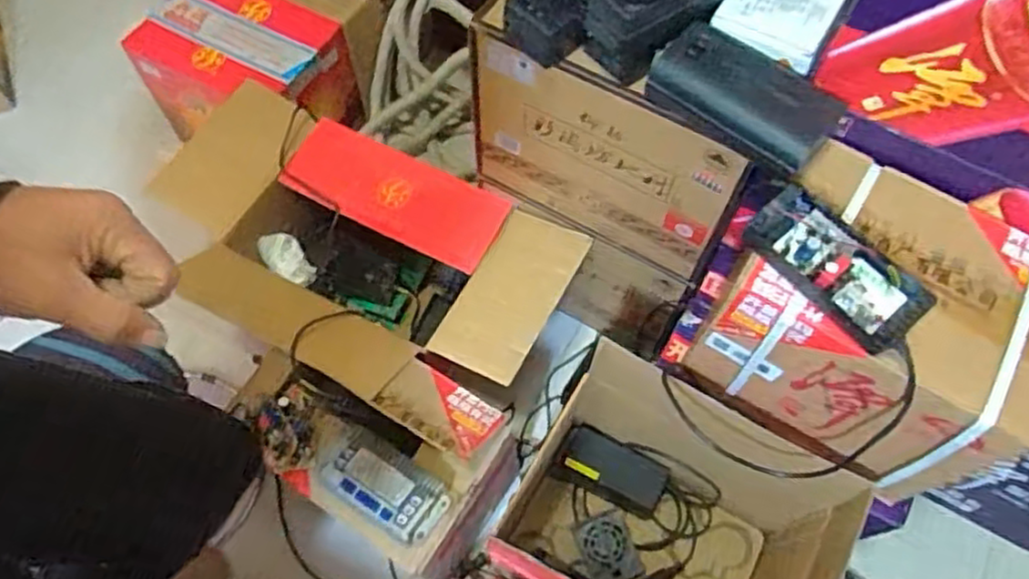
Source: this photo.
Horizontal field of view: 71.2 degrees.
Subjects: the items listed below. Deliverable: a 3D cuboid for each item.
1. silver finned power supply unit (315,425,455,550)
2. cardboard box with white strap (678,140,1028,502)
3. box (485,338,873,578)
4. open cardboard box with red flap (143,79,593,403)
[{"bbox_3d":[-0.173,0.256,0.947,0.175,0.037,0.095,32,68,14],"label":"silver finned power supply unit"},{"bbox_3d":[0.402,0.048,0.838,0.322,0.261,0.262,32,68,14],"label":"cardboard box with white strap"},{"bbox_3d":[0.204,0.354,1.017,0.422,0.399,0.296,28,67,12],"label":"box"},{"bbox_3d":[-0.265,-0.026,1.213,0.668,0.304,0.398,26,67,12],"label":"open cardboard box with red flap"}]

